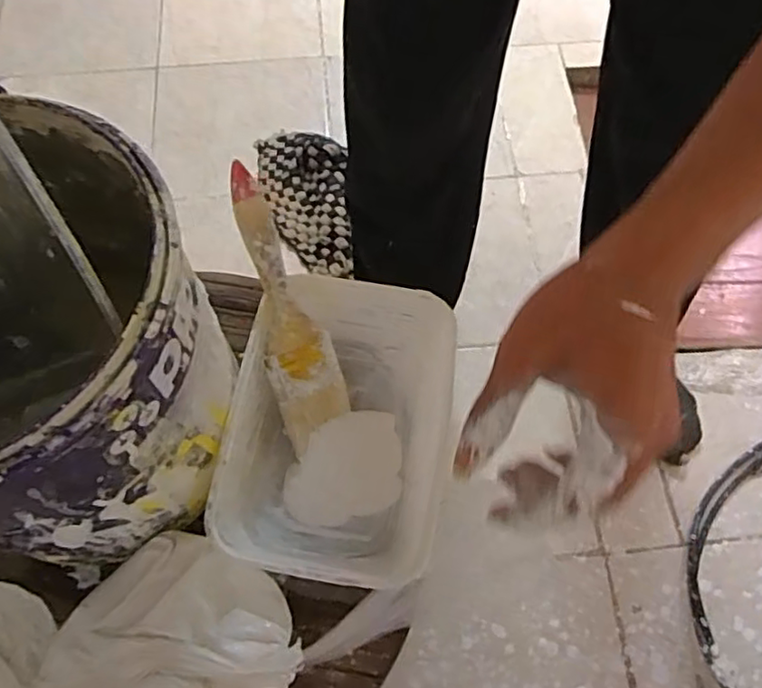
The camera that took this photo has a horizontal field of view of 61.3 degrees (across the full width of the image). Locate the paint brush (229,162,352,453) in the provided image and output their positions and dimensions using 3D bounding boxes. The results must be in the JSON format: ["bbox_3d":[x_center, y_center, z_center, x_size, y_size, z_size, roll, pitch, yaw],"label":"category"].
[{"bbox_3d":[-0.059,-0.023,0.387,0.039,0.016,0.164,-17,97,-5],"label":"paint brush"}]

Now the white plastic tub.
[{"bbox_3d":[-0.022,0.050,0.389,0.126,0.059,0.173,7,65,3],"label":"white plastic tub"}]

